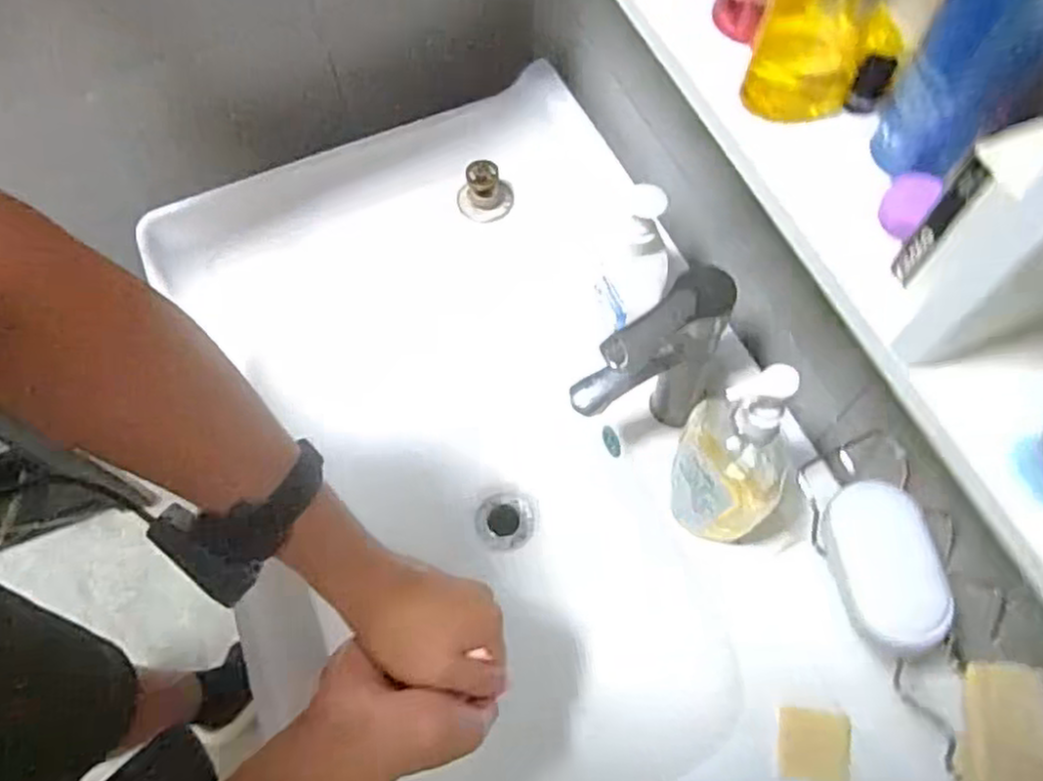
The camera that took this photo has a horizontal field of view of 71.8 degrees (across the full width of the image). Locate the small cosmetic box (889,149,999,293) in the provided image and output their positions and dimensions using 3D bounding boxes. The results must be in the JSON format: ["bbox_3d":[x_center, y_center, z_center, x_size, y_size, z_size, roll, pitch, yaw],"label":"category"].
[{"bbox_3d":[0.151,-0.060,0.261,0.013,0.059,0.008,37,67,19],"label":"small cosmetic box"}]

